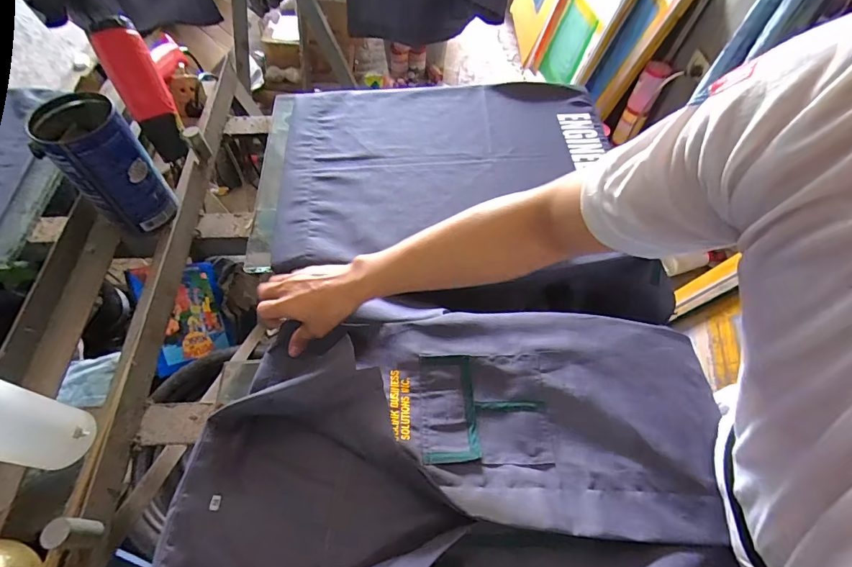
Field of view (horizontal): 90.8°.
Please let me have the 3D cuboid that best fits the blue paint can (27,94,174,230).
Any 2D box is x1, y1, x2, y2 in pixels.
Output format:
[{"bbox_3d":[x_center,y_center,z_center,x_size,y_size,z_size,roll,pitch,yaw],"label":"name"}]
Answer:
[{"bbox_3d":[-0.446,-0.163,0.595,0.104,0.180,0.107,-35,65,-21],"label":"blue paint can"}]

